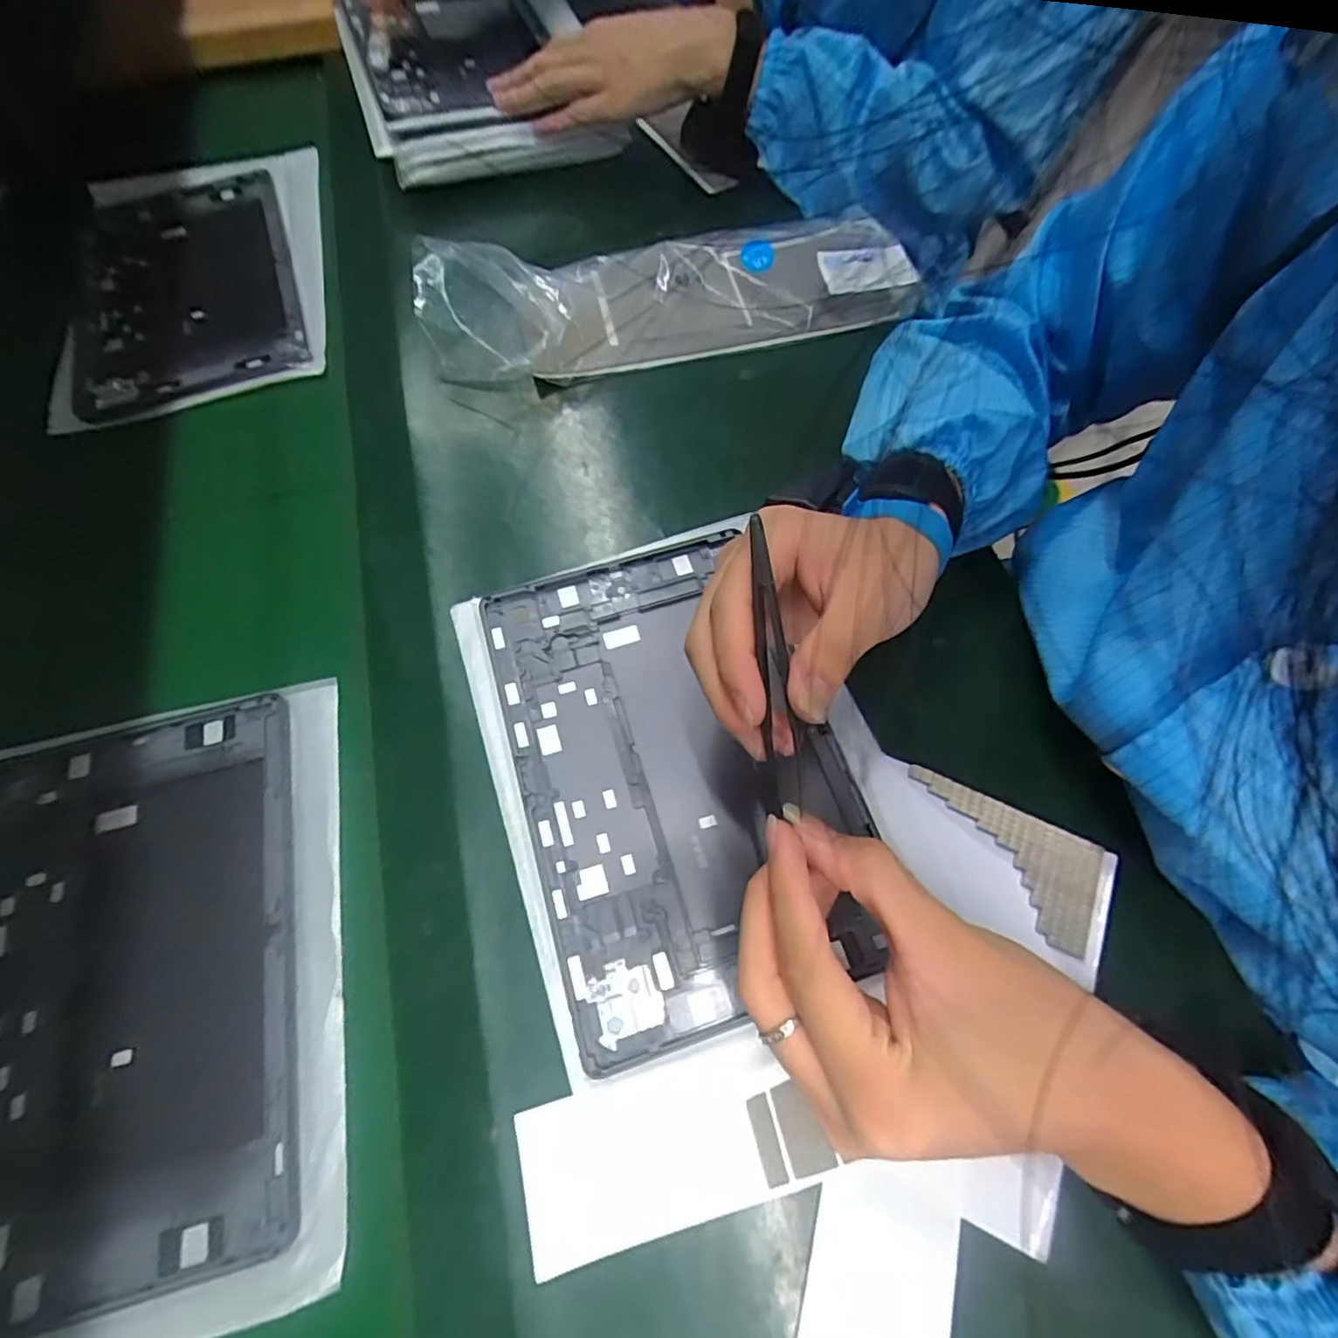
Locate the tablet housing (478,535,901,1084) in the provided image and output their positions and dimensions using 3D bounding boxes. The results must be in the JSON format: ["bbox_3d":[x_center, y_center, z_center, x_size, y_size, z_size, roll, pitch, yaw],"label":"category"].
[{"bbox_3d":[0.001,0.045,0.319,0.161,0.010,0.247,-18,68,-6],"label":"tablet housing"}]

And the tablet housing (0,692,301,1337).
[{"bbox_3d":[-0.265,0.143,0.283,0.168,0.010,0.246,-14,68,-5],"label":"tablet housing"}]

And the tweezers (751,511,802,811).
[{"bbox_3d":[0.042,-0.002,0.236,0.016,0.009,0.114,-7,94,-2],"label":"tweezers"}]

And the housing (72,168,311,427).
[{"bbox_3d":[-0.376,-0.297,0.462,0.164,0.009,0.236,-20,69,-7],"label":"housing"}]

